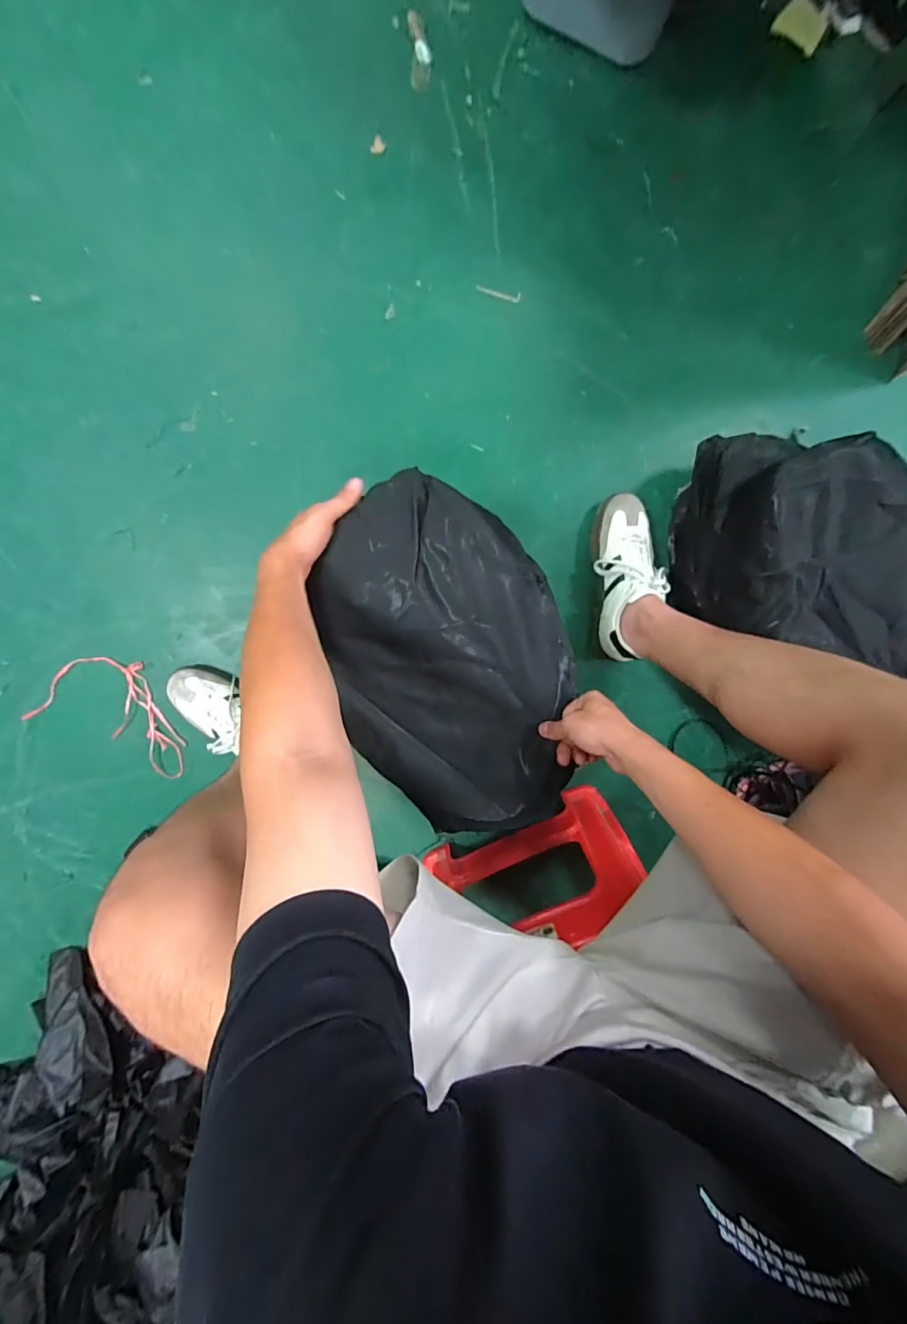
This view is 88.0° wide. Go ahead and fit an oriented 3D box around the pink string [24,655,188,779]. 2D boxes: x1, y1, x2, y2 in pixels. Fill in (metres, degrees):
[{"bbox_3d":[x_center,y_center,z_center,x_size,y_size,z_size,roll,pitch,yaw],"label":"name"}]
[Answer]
[{"bbox_3d":[-0.575,0.082,0.813,0.263,0.010,0.162,28,96,-6],"label":"pink string"}]

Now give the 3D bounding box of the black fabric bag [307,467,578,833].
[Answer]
[{"bbox_3d":[-0.006,0.003,0.574,0.287,0.038,0.434,-11,98,-1],"label":"black fabric bag"}]

